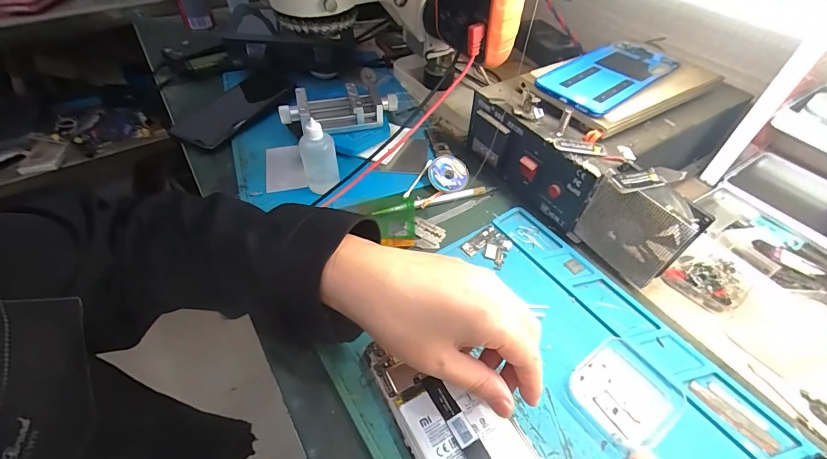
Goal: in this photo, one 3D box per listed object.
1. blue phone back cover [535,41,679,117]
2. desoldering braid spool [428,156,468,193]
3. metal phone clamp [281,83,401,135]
[{"bbox_3d":[0.202,-0.161,0.385,0.170,0.008,0.077,-33,58,-26],"label":"blue phone back cover"},{"bbox_3d":[0.040,-0.062,0.423,0.044,0.010,0.047,4,65,-10],"label":"desoldering braid spool"},{"bbox_3d":[-0.092,-0.151,0.460,0.136,0.035,0.059,-18,51,-16],"label":"metal phone clamp"}]

